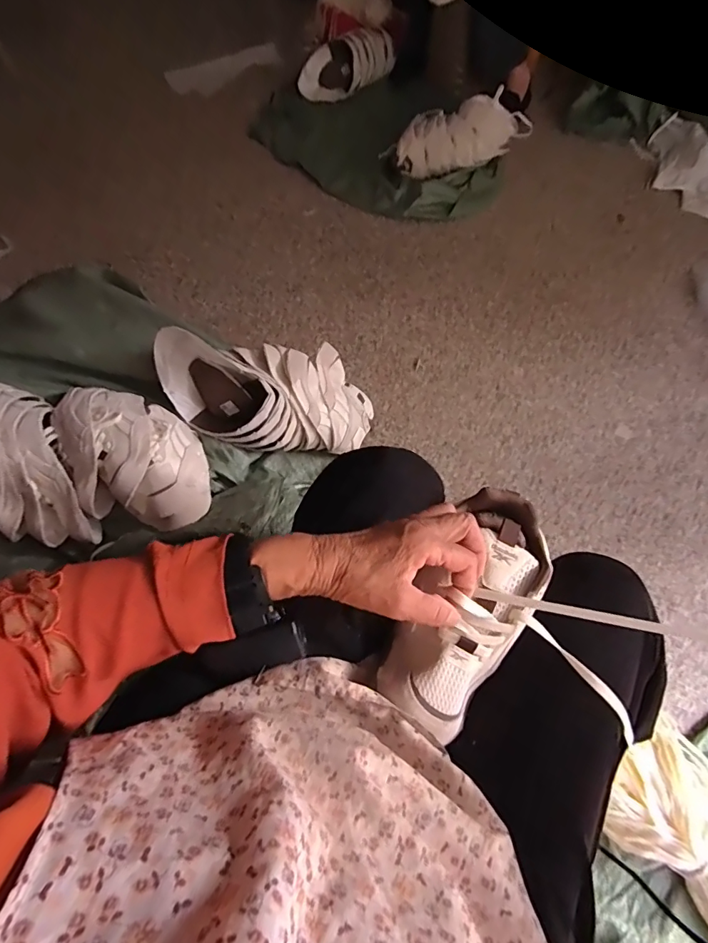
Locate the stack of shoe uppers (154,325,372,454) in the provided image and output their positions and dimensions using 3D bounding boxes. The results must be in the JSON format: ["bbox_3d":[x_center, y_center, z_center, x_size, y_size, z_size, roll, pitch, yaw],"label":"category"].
[{"bbox_3d":[-0.142,-0.138,0.794,0.378,0.138,0.174,9,63,-19],"label":"stack of shoe uppers"}]

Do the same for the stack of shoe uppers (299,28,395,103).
[{"bbox_3d":[-0.019,-1.333,1.475,0.327,0.114,0.140,-32,69,-15],"label":"stack of shoe uppers"}]

